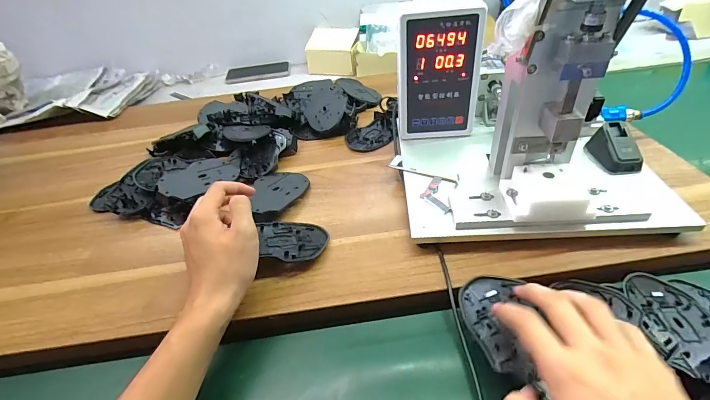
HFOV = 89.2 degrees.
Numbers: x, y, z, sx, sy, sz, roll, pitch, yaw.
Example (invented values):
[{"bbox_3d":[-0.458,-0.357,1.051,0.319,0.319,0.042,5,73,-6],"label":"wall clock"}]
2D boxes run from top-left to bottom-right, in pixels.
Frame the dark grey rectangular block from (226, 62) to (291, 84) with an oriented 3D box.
[{"bbox_3d":[-0.254,-0.335,0.948,0.166,0.020,0.057,-9,41,-3],"label":"dark grey rectangular block"}]

